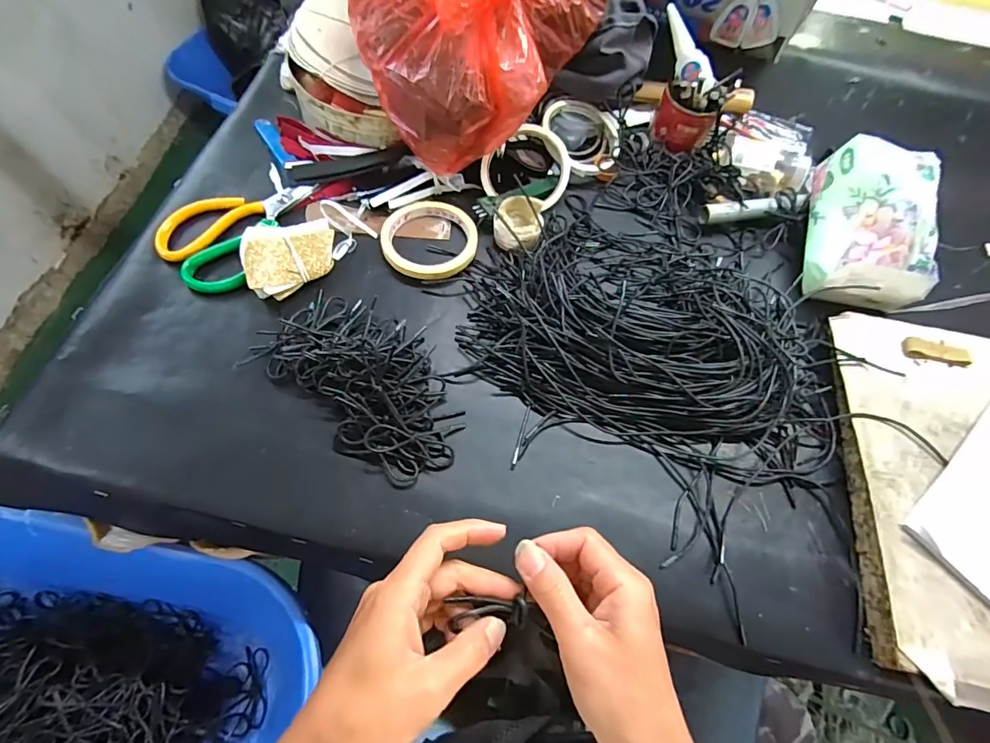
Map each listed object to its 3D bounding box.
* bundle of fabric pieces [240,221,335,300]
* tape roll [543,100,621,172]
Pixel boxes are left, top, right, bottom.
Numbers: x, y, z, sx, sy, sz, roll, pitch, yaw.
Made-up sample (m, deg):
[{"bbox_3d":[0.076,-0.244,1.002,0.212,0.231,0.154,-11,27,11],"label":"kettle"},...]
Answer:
[{"bbox_3d":[-0.189,-0.104,0.444,0.077,0.030,0.069,-13,68,-11],"label":"bundle of fabric pieces"},{"bbox_3d":[0.098,-0.266,0.526,0.086,0.030,0.090,2,66,-4],"label":"tape roll"}]

